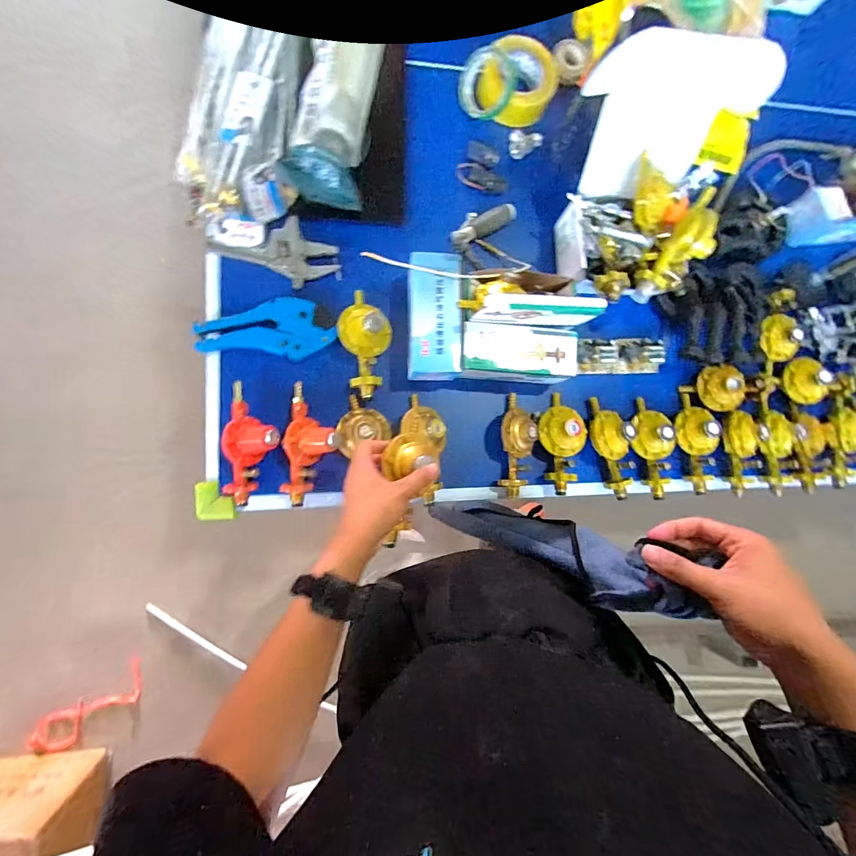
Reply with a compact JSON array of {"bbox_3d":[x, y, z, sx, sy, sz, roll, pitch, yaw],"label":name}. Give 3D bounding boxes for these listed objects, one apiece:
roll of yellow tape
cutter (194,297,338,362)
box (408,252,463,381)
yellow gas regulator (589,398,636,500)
[{"bbox_3d":[0.158,-0.599,0.703,0.121,0.047,0.125,1,85,-8],"label":"roll of yellow tape"},{"bbox_3d":[-0.246,-0.156,0.632,0.198,0.017,0.091,0,86,-8],"label":"cutter"},{"bbox_3d":[0.008,-0.172,0.636,0.079,0.051,0.194,-2,86,-8],"label":"box"},{"bbox_3d":[0.314,0.032,0.676,0.070,0.053,0.173,-21,89,-9],"label":"yellow gas regulator"}]

